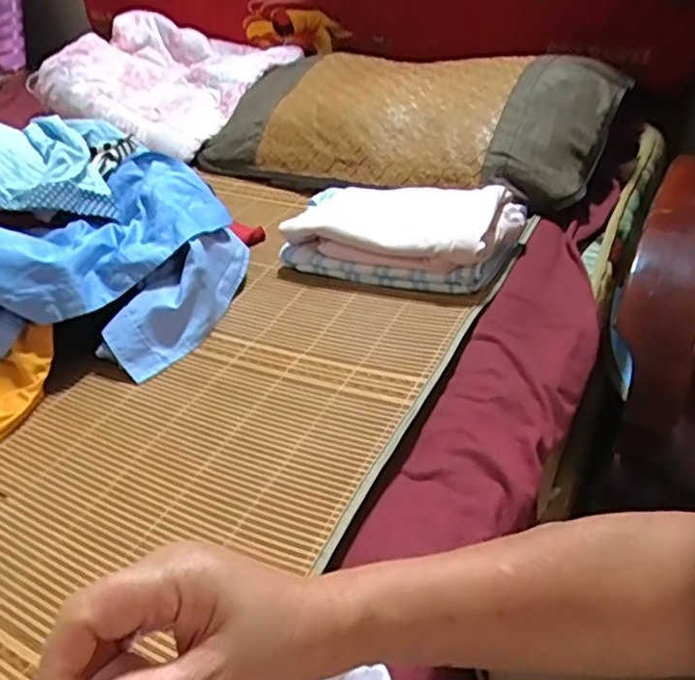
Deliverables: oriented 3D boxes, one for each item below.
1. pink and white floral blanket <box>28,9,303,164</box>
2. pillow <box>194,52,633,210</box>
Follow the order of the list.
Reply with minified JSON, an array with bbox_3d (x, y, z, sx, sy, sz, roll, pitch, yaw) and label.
[{"bbox_3d":[-0.387,-0.546,1.328,0.465,0.144,0.347,19,46,28],"label":"pink and white floral blanket"},{"bbox_3d":[0.090,-0.369,1.060,0.667,0.142,0.359,20,44,30],"label":"pillow"}]

